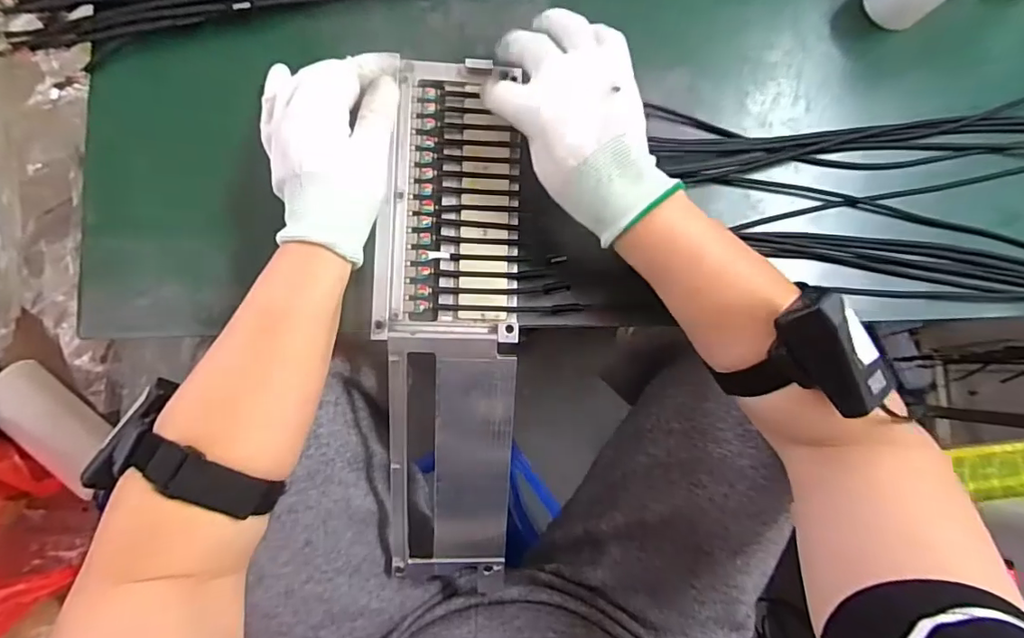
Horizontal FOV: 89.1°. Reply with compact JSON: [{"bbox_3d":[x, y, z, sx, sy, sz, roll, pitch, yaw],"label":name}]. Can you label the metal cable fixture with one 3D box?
[{"bbox_3d":[-0.044,0.014,0.380,0.097,0.051,0.389,0,95,-5],"label":"metal cable fixture"}]

